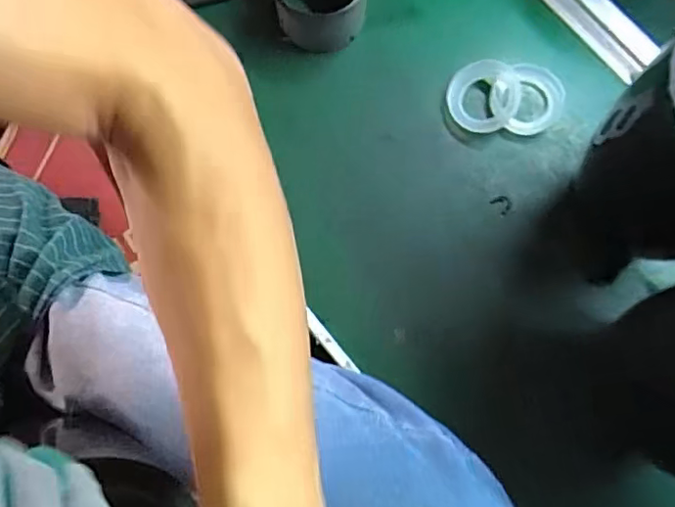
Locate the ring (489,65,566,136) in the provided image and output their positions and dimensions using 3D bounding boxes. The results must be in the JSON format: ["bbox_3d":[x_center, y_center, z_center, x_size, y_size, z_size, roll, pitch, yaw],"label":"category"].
[{"bbox_3d":[0.156,-0.128,0.472,0.057,0.007,0.063,27,79,5],"label":"ring"}]

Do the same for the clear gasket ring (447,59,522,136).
[{"bbox_3d":[0.121,-0.130,0.474,0.056,0.014,0.059,0,78,0],"label":"clear gasket ring"}]

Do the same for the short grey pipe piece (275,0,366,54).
[{"bbox_3d":[-0.016,-0.213,0.472,0.074,0.062,0.070,-11,78,-3],"label":"short grey pipe piece"}]

